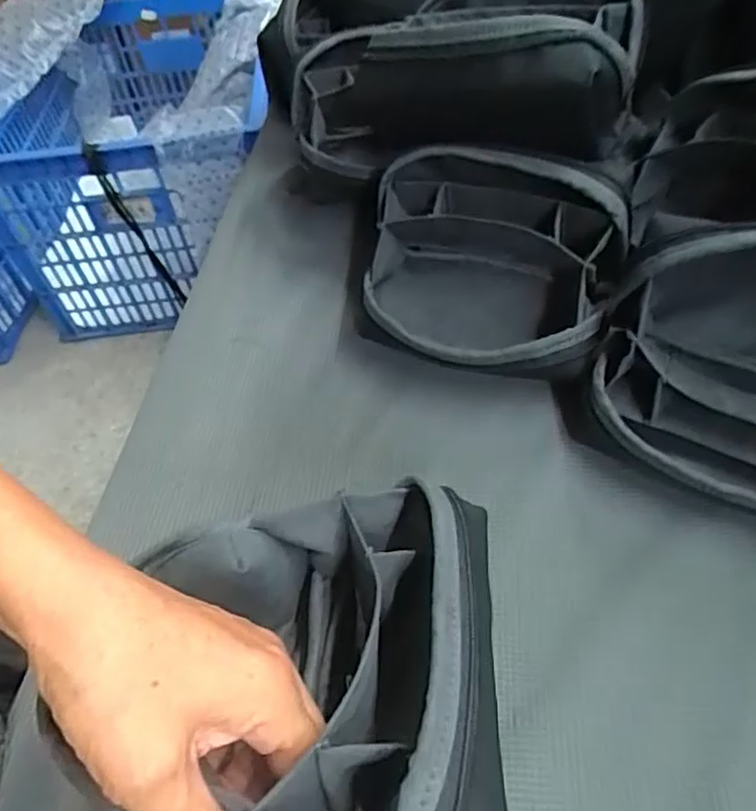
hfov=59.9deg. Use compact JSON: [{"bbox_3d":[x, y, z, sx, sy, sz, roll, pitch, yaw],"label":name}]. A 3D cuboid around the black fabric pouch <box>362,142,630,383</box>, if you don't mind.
[{"bbox_3d":[0.068,-0.081,0.435,0.168,0.120,0.112,13,53,15],"label":"black fabric pouch"}]

